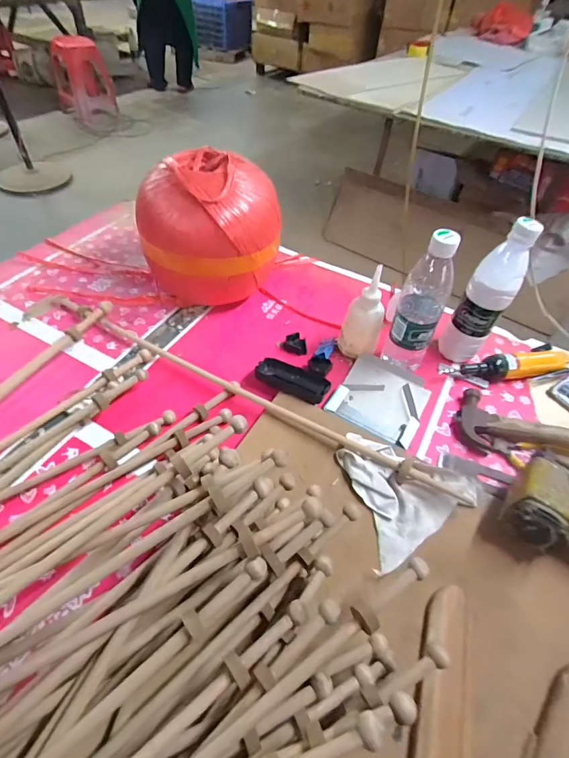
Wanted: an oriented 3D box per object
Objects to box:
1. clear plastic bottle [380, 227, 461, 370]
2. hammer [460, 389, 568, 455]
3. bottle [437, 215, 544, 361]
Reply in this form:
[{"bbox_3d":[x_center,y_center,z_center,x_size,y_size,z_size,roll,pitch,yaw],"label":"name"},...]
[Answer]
[{"bbox_3d":[0.192,-0.097,0.555,0.068,0.226,0.065,22,52,12],"label":"clear plastic bottle"},{"bbox_3d":[0.390,0.072,0.549,0.269,0.063,0.092,14,51,6],"label":"hammer"},{"bbox_3d":[0.301,-0.119,0.588,0.067,0.238,0.060,26,53,15],"label":"bottle"}]

